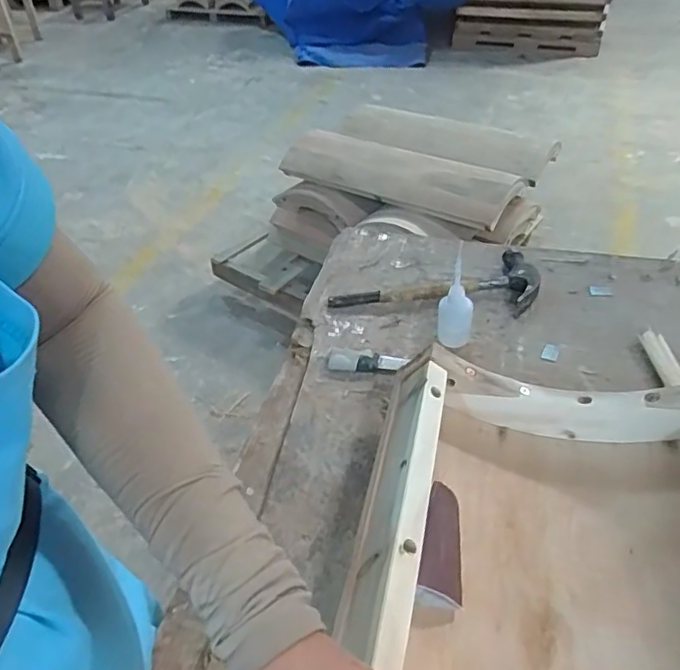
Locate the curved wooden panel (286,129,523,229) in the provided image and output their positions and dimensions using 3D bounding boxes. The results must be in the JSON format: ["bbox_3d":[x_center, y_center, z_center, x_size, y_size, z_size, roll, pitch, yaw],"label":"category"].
[{"bbox_3d":[0.156,-0.488,1.719,0.711,0.117,0.222,21,46,26],"label":"curved wooden panel"}]

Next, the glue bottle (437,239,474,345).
[{"bbox_3d":[0.116,-0.035,0.575,0.033,0.102,0.032,9,42,14],"label":"glue bottle"}]

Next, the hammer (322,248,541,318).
[{"bbox_3d":[0.105,-0.062,0.669,0.227,0.025,0.091,-1,41,3],"label":"hammer"}]

